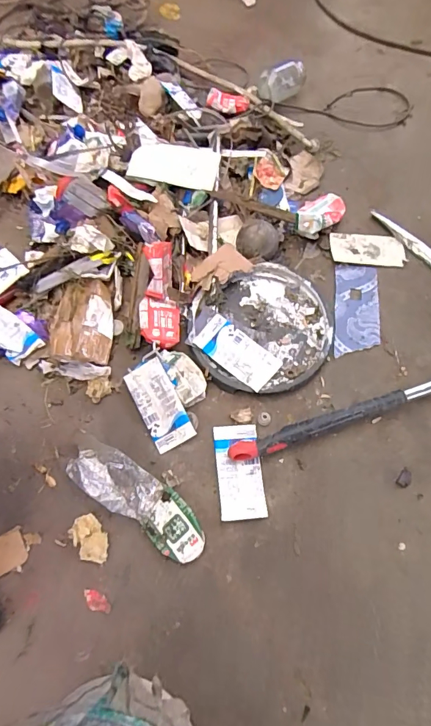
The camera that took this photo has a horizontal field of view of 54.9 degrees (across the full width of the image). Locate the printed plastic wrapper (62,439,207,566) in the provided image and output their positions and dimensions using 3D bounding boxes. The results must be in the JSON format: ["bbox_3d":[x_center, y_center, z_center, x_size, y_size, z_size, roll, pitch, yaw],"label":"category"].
[{"bbox_3d":[-0.140,0.244,0.748,0.281,0.023,0.089,33,74,14],"label":"printed plastic wrapper"}]

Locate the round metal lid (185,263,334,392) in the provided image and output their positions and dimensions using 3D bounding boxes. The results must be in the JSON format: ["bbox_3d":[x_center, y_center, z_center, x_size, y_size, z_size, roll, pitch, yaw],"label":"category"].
[{"bbox_3d":[0.096,-0.071,0.861,0.286,0.043,0.266,-1,69,2],"label":"round metal lid"}]

